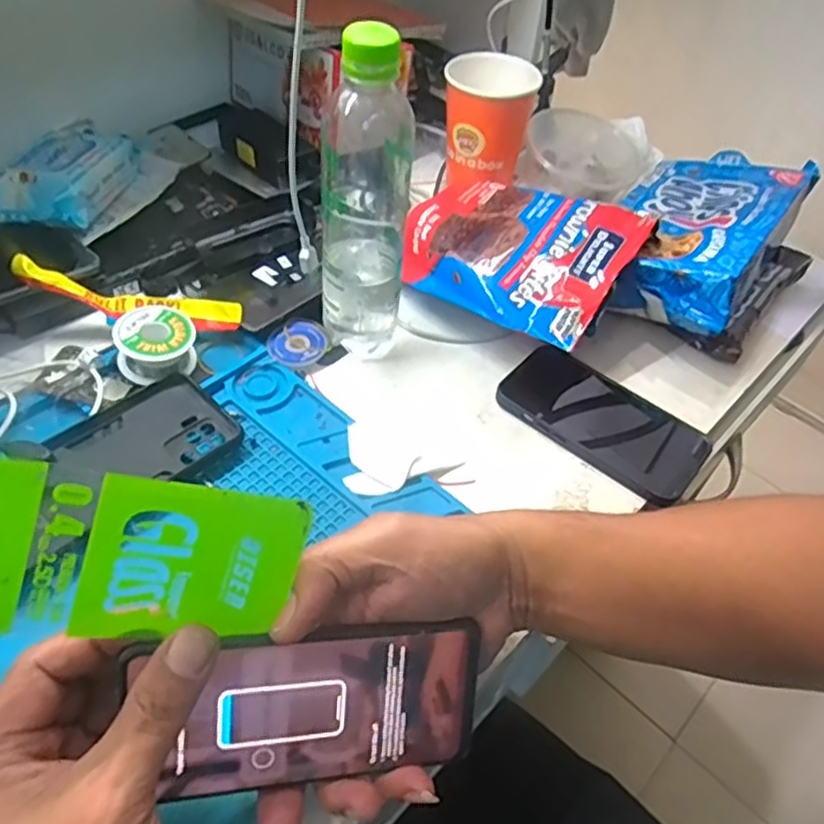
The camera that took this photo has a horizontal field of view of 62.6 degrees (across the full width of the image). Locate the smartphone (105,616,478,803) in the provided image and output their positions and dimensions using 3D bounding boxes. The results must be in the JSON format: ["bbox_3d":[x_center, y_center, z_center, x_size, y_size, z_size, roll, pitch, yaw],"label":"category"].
[{"bbox_3d":[-0.044,0.131,0.301,0.152,0.070,0.005,1,9,-17],"label":"smartphone"}]

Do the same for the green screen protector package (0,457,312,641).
[{"bbox_3d":[-0.118,0.053,0.254,0.150,0.067,0.005,14,11,-26],"label":"green screen protector package"}]

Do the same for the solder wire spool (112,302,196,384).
[{"bbox_3d":[-0.181,-0.050,0.478,0.052,0.028,0.046,-10,52,-12],"label":"solder wire spool"}]

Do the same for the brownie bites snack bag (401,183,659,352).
[{"bbox_3d":[0.081,-0.131,0.559,0.186,0.042,0.134,26,75,25],"label":"brownie bites snack bag"}]

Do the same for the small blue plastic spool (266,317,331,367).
[{"bbox_3d":[-0.087,-0.053,0.523,0.041,0.009,0.044,3,49,-3],"label":"small blue plastic spool"}]

